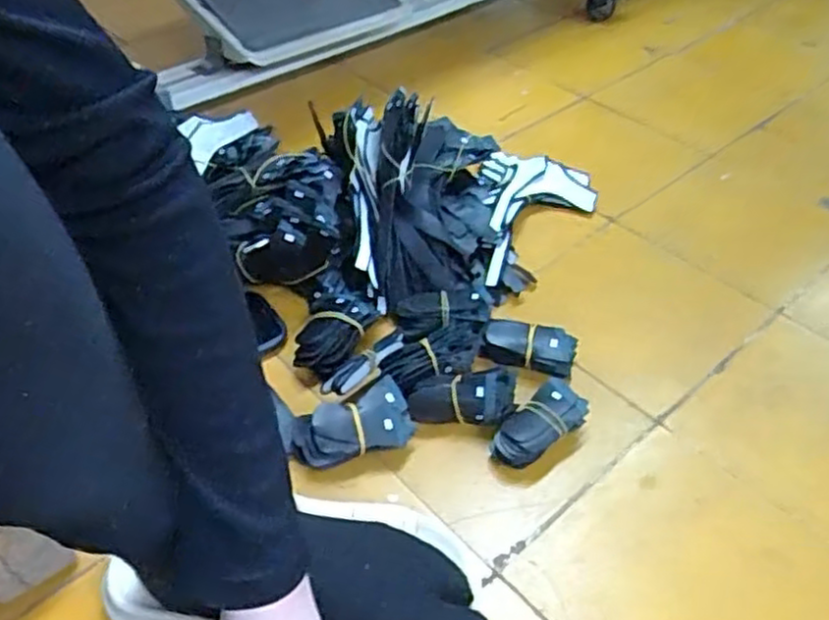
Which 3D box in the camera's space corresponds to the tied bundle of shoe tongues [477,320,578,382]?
[{"bbox_3d":[0.103,0.035,0.659,0.082,0.026,0.045,13,47,12],"label":"tied bundle of shoe tongues"}]

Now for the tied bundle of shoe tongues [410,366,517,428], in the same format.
[{"bbox_3d":[0.040,0.072,0.607,0.085,0.043,0.037,3,46,2],"label":"tied bundle of shoe tongues"}]

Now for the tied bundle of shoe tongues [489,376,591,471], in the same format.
[{"bbox_3d":[0.103,0.097,0.598,0.043,0.030,0.083,35,55,28],"label":"tied bundle of shoe tongues"}]

